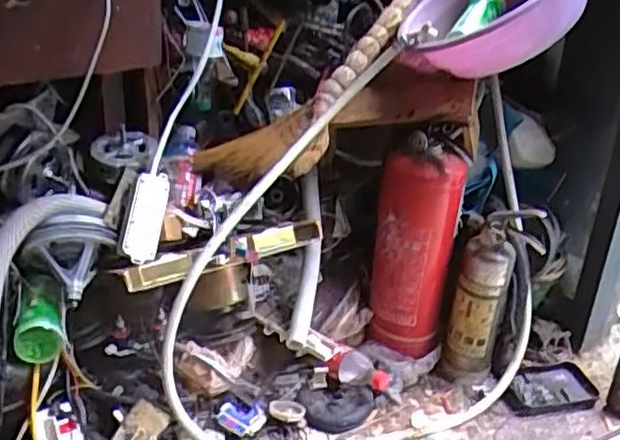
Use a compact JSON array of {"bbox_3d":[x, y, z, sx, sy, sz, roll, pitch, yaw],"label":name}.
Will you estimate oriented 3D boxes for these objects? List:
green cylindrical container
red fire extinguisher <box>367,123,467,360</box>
[{"bbox_3d":[-0.407,0.156,1.033,0.068,0.067,0.102,-8,29,-21],"label":"green cylindrical container"},{"bbox_3d":[0.191,0.042,1.302,0.141,0.390,0.155,6,27,5],"label":"red fire extinguisher"}]

